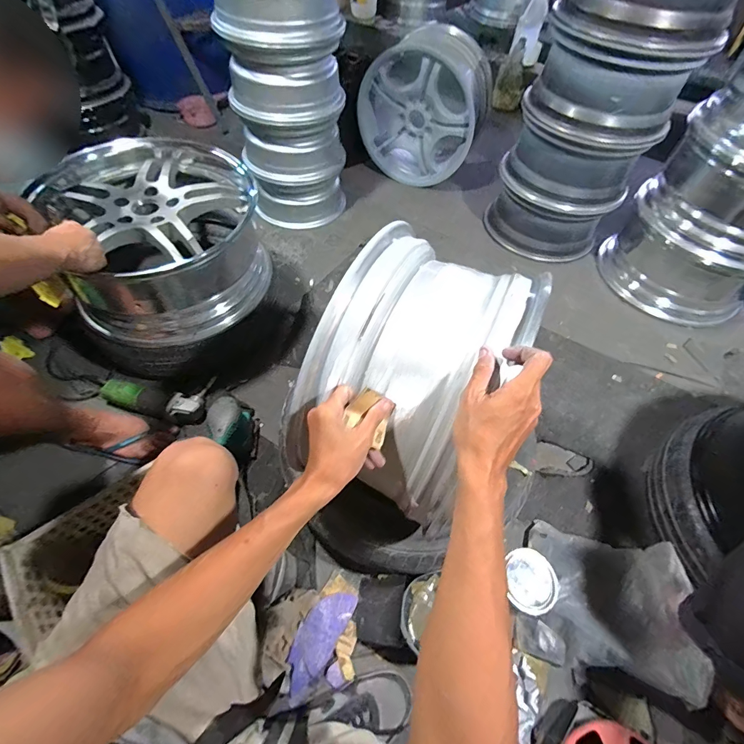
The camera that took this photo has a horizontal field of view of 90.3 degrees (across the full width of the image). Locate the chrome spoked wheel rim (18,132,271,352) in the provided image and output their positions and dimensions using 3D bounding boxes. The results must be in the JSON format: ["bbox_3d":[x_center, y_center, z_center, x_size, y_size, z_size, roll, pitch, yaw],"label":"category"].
[{"bbox_3d":[-0.517,-0.328,0.925,0.453,0.225,0.480,-24,62,-17],"label":"chrome spoked wheel rim"}]

